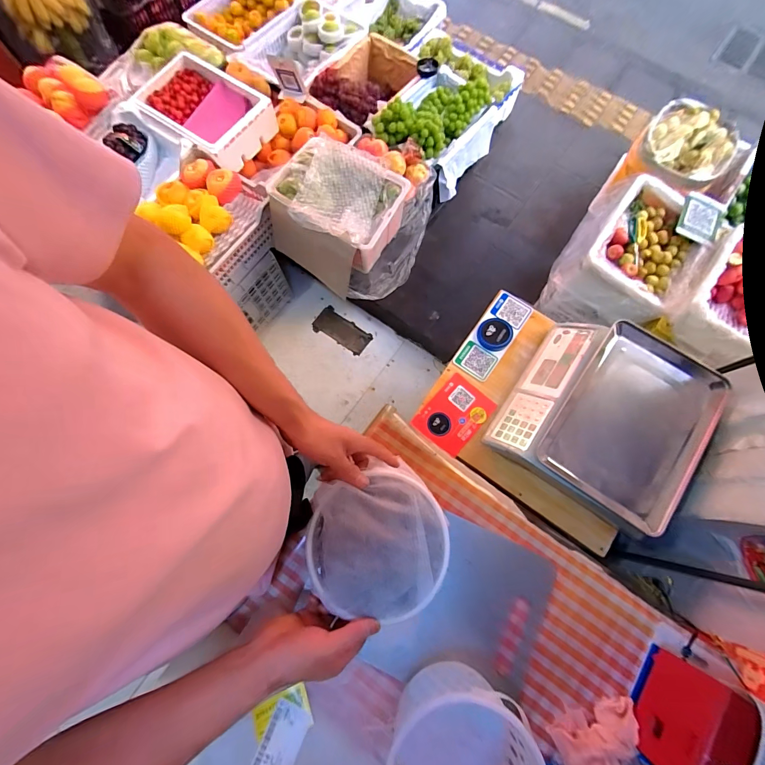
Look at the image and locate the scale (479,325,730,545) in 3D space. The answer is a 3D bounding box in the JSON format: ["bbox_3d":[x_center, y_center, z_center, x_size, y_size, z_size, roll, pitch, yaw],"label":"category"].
[{"bbox_3d":[0.437,0.056,0.701,0.326,0.113,0.356,34,76,9],"label":"scale"}]

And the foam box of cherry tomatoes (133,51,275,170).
[{"bbox_3d":[-0.633,-0.961,1.281,0.443,0.115,0.301,38,77,10],"label":"foam box of cherry tomatoes"}]

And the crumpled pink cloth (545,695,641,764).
[{"bbox_3d":[0.300,0.481,0.469,0.119,0.041,0.118,-37,77,-11],"label":"crumpled pink cloth"}]

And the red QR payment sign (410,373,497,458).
[{"bbox_3d":[0.156,0.069,0.782,0.118,0.011,0.151,40,77,11],"label":"red QR payment sign"}]

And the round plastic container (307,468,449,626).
[{"bbox_3d":[-0.006,0.194,0.439,0.168,0.035,0.169,-3,73,-1],"label":"round plastic container"}]

